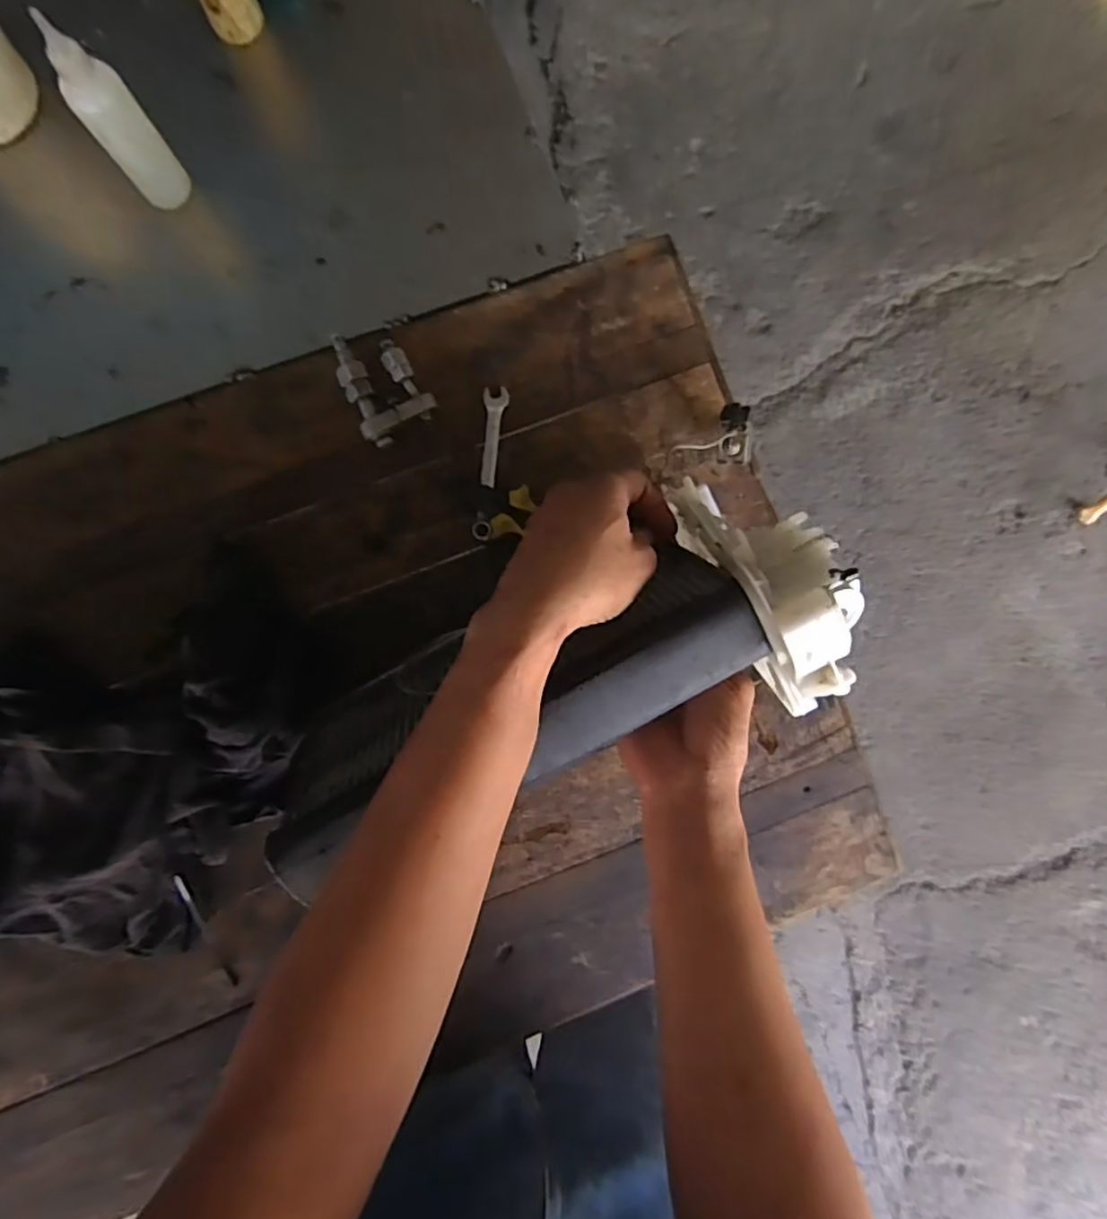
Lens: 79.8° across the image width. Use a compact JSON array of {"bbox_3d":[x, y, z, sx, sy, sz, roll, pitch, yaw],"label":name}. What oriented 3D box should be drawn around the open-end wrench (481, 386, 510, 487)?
[{"bbox_3d":[-0.053,-0.149,0.574,0.021,0.009,0.085,5,85,1],"label":"open-end wrench"}]

